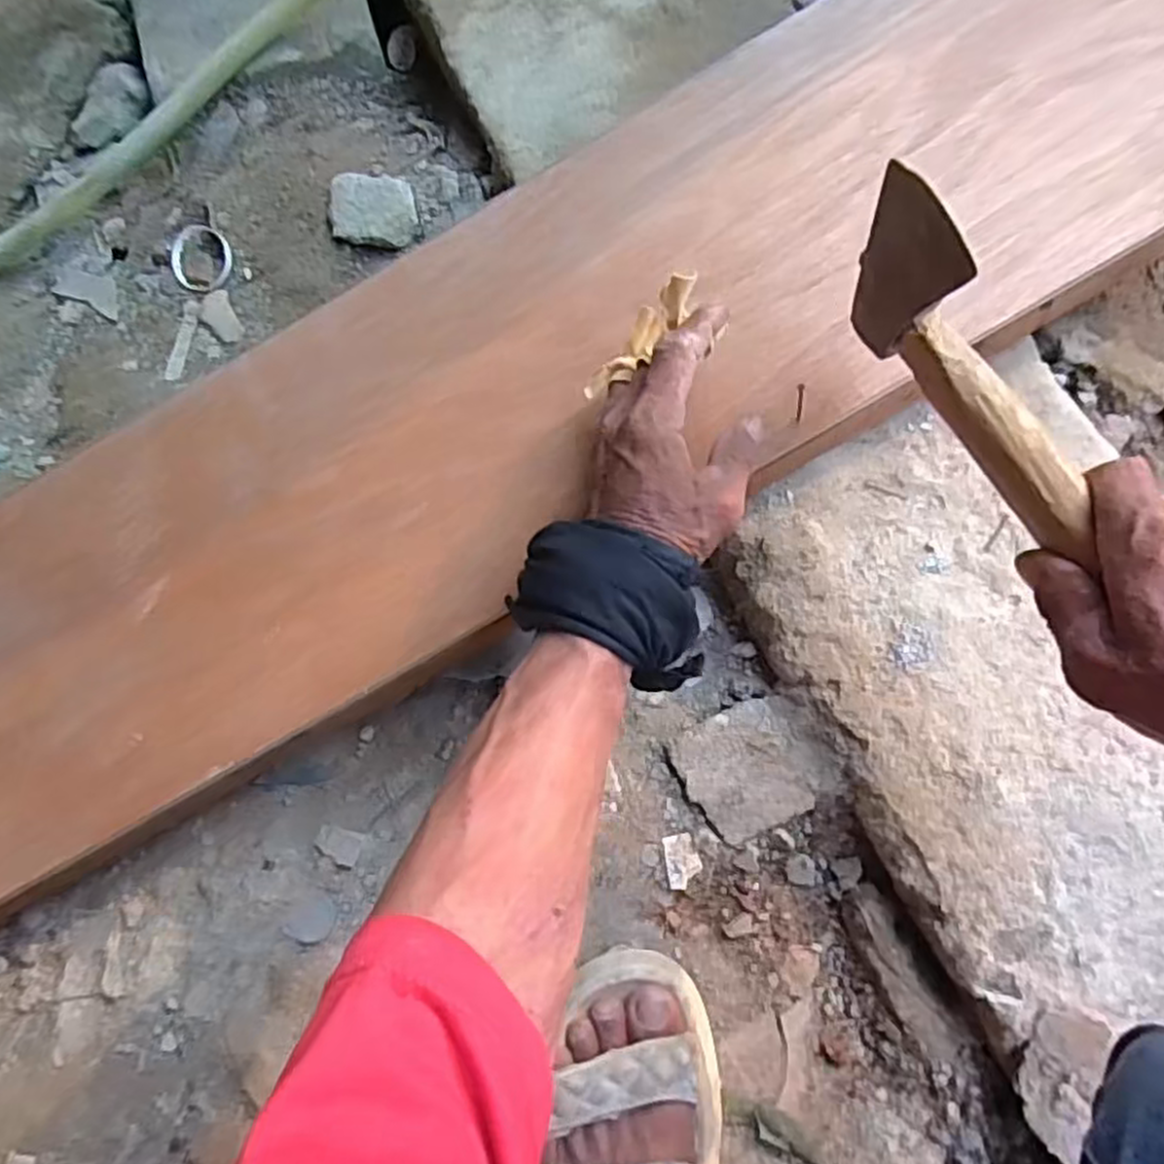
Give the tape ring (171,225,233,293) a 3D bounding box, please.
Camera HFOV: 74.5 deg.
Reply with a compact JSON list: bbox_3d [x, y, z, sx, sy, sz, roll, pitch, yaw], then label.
[{"bbox_3d":[-0.320,-0.271,0.641,0.061,0.008,0.052,30,84,7],"label":"tape ring"}]

